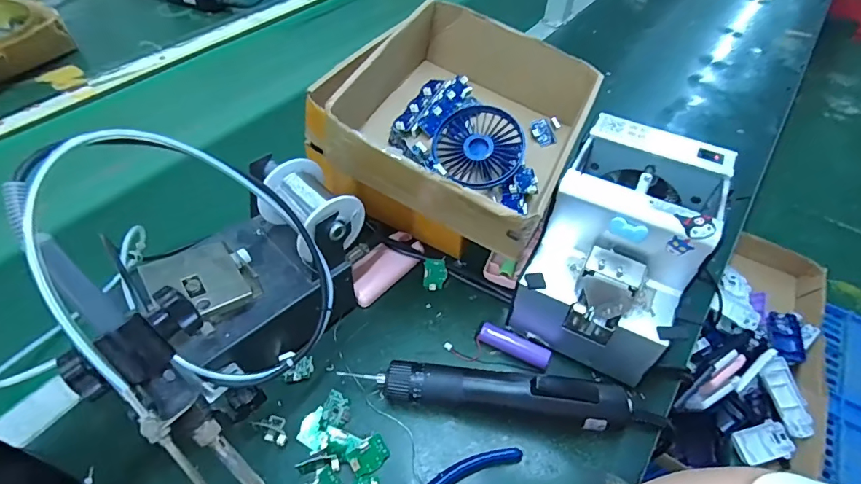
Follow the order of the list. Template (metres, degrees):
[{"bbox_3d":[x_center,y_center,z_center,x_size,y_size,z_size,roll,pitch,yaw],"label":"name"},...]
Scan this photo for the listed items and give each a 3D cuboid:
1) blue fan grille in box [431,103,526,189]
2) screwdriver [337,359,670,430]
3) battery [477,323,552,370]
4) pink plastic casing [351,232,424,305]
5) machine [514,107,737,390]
[{"bbox_3d":[0.046,-0.095,0.441,0.087,0.013,0.087,-2,70,7],"label":"blue fan grille in box"},{"bbox_3d":[0.062,0.131,0.383,0.264,0.042,0.030,7,50,4],"label":"screwdriver"},{"bbox_3d":[0.077,0.096,0.425,0.066,0.017,0.019,24,53,15],"label":"battery"},{"bbox_3d":[-0.048,0.025,0.478,0.043,0.020,0.095,36,57,25],"label":"pink plastic casing"},{"bbox_3d":[0.167,0.008,0.420,0.123,0.156,0.170,22,52,16],"label":"machine"}]

